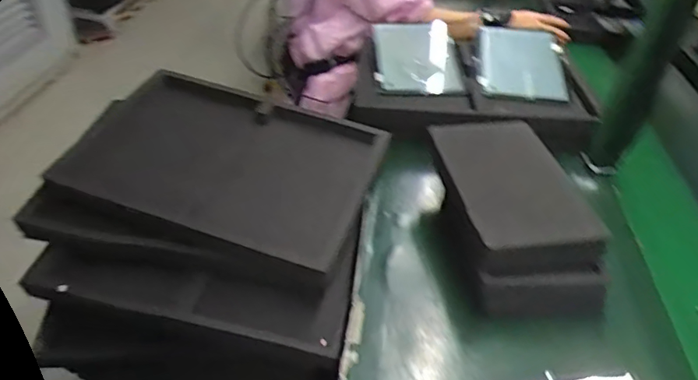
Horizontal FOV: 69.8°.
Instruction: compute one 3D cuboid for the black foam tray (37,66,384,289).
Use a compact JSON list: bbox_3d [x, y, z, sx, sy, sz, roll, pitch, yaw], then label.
[{"bbox_3d":[-0.193,-0.044,0.780,0.461,0.054,0.307,17,42,13],"label":"black foam tray"}]

